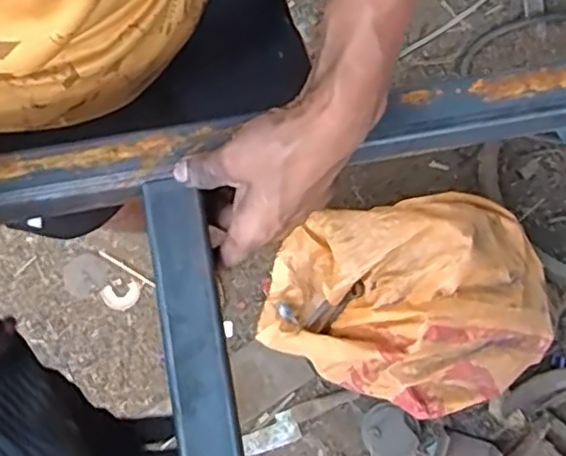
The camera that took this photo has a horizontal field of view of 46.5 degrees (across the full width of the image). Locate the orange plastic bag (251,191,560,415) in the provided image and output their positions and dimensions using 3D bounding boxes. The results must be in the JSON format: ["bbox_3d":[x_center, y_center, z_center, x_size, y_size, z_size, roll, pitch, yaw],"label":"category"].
[{"bbox_3d":[0.220,0.143,1.152,0.466,0.270,0.347,-5,75,-1],"label":"orange plastic bag"}]

